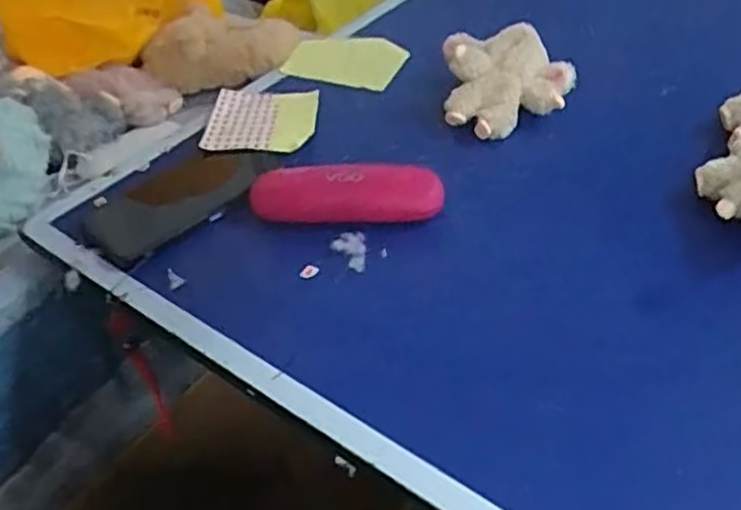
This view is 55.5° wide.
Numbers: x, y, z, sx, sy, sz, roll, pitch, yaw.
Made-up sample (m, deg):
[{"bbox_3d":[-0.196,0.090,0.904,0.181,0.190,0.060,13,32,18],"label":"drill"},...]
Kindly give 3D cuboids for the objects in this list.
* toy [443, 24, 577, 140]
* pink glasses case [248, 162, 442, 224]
[{"bbox_3d":[0.128,-0.163,0.658,0.122,0.059,0.112,2,43,9],"label":"toy"},{"bbox_3d":[-0.020,-0.048,0.574,0.156,0.038,0.048,2,43,9],"label":"pink glasses case"}]

